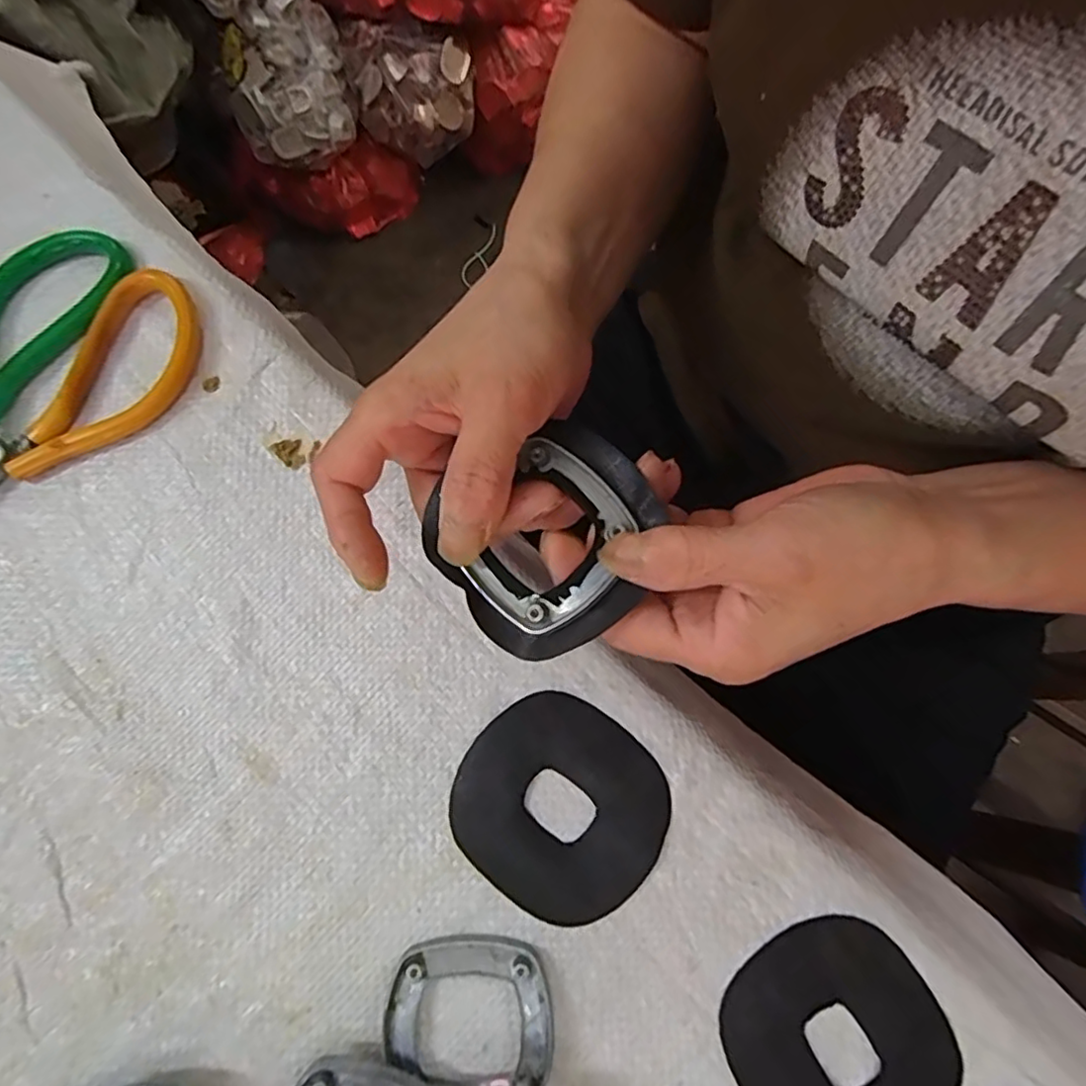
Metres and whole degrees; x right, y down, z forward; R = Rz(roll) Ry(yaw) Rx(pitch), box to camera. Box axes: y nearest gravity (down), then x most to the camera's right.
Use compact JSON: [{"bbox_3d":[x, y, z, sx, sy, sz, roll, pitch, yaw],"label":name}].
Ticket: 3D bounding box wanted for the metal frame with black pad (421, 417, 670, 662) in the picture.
[{"bbox_3d":[0.003,-0.001,0.213,0.073,0.015,0.068,-35,81,-6],"label":"metal frame with black pad"}]

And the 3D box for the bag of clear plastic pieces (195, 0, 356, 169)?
[{"bbox_3d":[-0.390,-0.760,0.828,0.190,0.432,0.101,-21,39,-4],"label":"bag of clear plastic pieces"}]

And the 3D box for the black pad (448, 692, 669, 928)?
[{"bbox_3d":[0.006,0.104,0.246,0.079,0.004,0.076,39,81,7],"label":"black pad"}]

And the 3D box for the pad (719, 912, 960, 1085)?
[{"bbox_3d":[0.110,0.186,0.229,0.076,0.004,0.081,-35,81,-6],"label":"pad"}]

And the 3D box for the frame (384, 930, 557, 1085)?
[{"bbox_3d":[-0.027,0.180,0.231,0.061,0.007,0.061,-3,79,0],"label":"frame"}]

